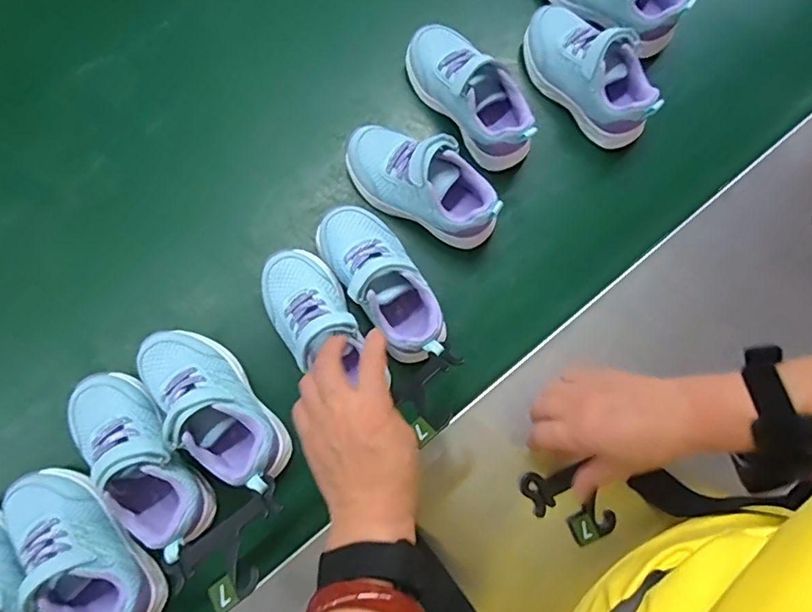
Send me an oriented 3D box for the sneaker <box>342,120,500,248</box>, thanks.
[{"bbox_3d":[0.016,-0.121,0.509,0.158,0.074,0.068,29,80,7],"label":"sneaker"}]

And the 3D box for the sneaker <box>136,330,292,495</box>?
[{"bbox_3d":[-0.171,0.089,0.468,0.071,0.072,0.166,-39,80,-6],"label":"sneaker"}]

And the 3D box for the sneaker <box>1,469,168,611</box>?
[{"bbox_3d":[-0.270,0.204,0.442,0.078,0.068,0.165,-38,80,-6],"label":"sneaker"}]

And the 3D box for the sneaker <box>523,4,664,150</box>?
[{"bbox_3d":[0.194,-0.246,0.544,0.076,0.073,0.162,-40,81,-7],"label":"sneaker"}]

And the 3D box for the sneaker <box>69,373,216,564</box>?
[{"bbox_3d":[-0.227,0.130,0.455,0.071,0.076,0.166,-39,80,-7],"label":"sneaker"}]

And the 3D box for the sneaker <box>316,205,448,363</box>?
[{"bbox_3d":[-0.021,-0.024,0.487,0.068,0.067,0.162,-33,80,-5],"label":"sneaker"}]

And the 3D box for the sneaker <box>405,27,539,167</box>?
[{"bbox_3d":[0.067,-0.218,0.532,0.072,0.077,0.166,-38,80,-6],"label":"sneaker"}]

